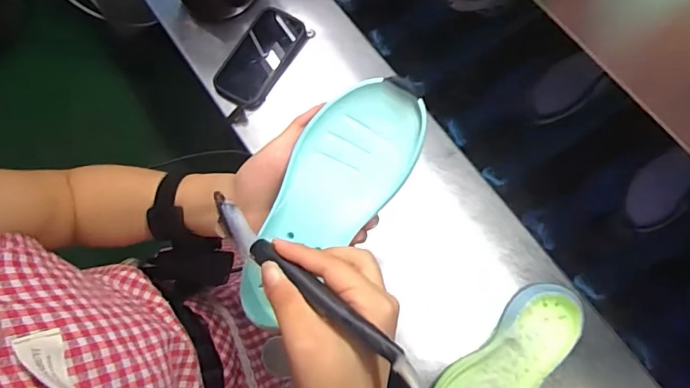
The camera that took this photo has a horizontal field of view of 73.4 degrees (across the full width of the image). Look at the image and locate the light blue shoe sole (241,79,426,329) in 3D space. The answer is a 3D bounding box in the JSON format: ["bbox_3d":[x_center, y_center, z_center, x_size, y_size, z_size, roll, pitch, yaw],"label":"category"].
[{"bbox_3d":[-0.019,0.004,0.345,0.076,0.019,0.197,37,93,12],"label":"light blue shoe sole"}]

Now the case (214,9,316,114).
[{"bbox_3d":[-0.125,-0.202,0.688,0.088,0.018,0.158,29,79,10],"label":"case"}]

